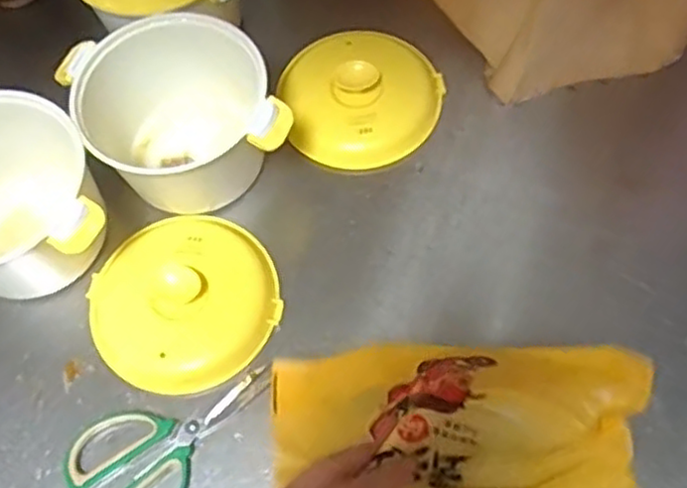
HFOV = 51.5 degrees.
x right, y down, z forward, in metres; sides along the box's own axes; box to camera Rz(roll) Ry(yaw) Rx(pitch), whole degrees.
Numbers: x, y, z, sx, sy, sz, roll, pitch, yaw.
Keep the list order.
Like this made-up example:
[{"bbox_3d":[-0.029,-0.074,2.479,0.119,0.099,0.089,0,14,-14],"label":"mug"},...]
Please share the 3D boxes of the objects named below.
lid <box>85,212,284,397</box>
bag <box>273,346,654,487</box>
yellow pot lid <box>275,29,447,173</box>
[{"bbox_3d":[-0.147,0.046,0.641,0.161,0.036,0.160,-1,64,3],"label":"lid"},{"bbox_3d":[0.073,0.127,0.479,0.247,0.126,0.132,4,65,5],"label":"bag"},{"bbox_3d":[0.019,-0.161,0.736,0.161,0.041,0.159,-1,64,3],"label":"yellow pot lid"}]

